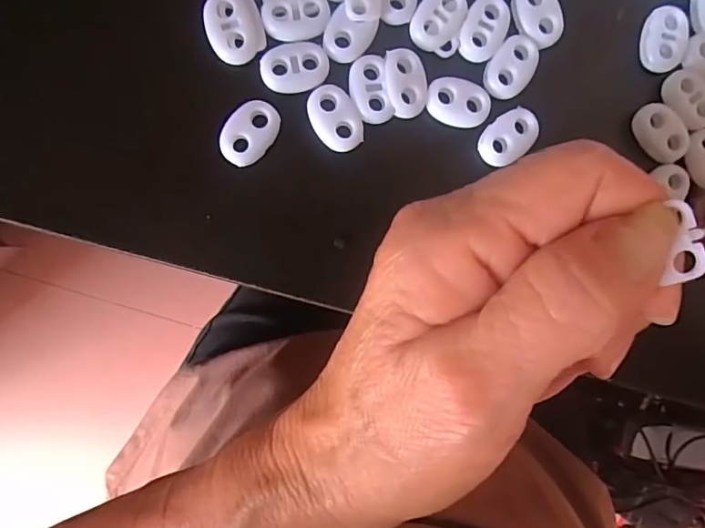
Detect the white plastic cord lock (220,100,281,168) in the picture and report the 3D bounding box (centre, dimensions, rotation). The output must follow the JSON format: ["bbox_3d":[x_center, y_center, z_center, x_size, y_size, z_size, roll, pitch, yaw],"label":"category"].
[{"bbox_3d":[-0.034,-0.043,0.170,0.015,0.004,0.022,35,89,-6],"label":"white plastic cord lock"}]

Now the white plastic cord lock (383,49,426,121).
[{"bbox_3d":[0.018,-0.061,0.173,0.014,0.004,0.022,-10,94,-5],"label":"white plastic cord lock"}]

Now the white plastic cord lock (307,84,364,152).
[{"bbox_3d":[-0.006,-0.049,0.172,0.015,0.004,0.022,-29,95,-3],"label":"white plastic cord lock"}]

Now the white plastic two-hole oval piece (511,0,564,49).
[{"bbox_3d":[0.064,-0.086,0.177,0.016,0.004,0.022,-24,95,-4],"label":"white plastic two-hole oval piece"}]

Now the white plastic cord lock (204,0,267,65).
[{"bbox_3d":[-0.038,-0.077,0.168,0.018,0.004,0.021,-18,94,-4],"label":"white plastic cord lock"}]

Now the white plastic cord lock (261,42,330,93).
[{"bbox_3d":[-0.019,-0.065,0.170,0.022,0.004,0.016,-4,93,-5],"label":"white plastic cord lock"}]

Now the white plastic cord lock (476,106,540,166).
[{"bbox_3d":[0.054,-0.044,0.179,0.022,0.004,0.015,-40,96,-2],"label":"white plastic cord lock"}]

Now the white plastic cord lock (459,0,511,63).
[{"bbox_3d":[0.046,-0.081,0.177,0.015,0.004,0.022,20,91,-6],"label":"white plastic cord lock"}]

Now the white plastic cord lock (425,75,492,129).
[{"bbox_3d":[0.037,-0.056,0.176,0.022,0.004,0.016,6,92,-6],"label":"white plastic cord lock"}]

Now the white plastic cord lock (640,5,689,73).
[{"bbox_3d":[0.111,-0.080,0.184,0.015,0.004,0.022,3,92,-6],"label":"white plastic cord lock"}]

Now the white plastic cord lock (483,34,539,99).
[{"bbox_3d":[0.055,-0.068,0.178,0.015,0.004,0.022,38,89,-6],"label":"white plastic cord lock"}]

